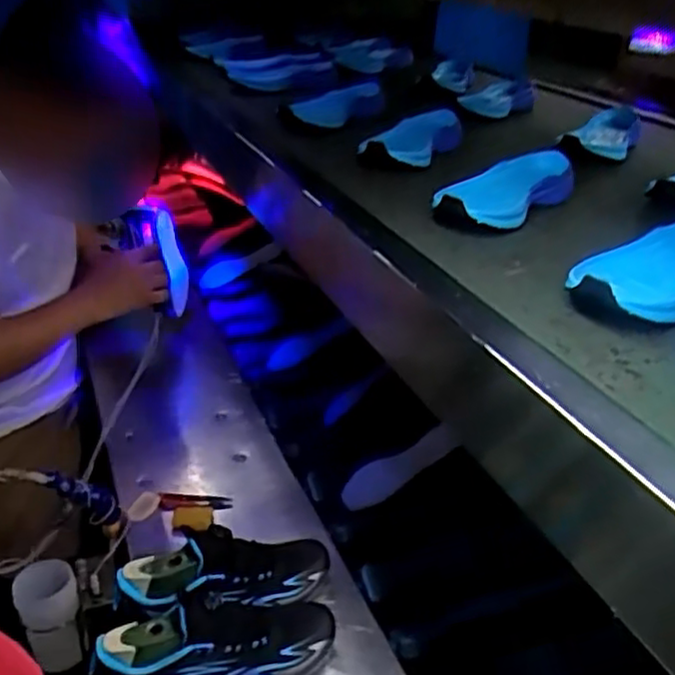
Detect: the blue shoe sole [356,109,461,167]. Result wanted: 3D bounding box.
[{"bbox_3d":[0.110,-0.284,0.979,0.102,0.044,0.234,15,31,13],"label":"blue shoe sole"}]

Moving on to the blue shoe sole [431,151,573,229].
[{"bbox_3d":[0.186,-0.168,0.779,0.086,0.053,0.215,29,36,32],"label":"blue shoe sole"}]

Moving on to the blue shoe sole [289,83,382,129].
[{"bbox_3d":[-0.006,-0.402,1.211,0.198,0.072,0.045,-17,38,-35],"label":"blue shoe sole"}]

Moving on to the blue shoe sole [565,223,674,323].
[{"bbox_3d":[0.284,-0.061,0.607,0.095,0.052,0.231,30,37,34],"label":"blue shoe sole"}]

